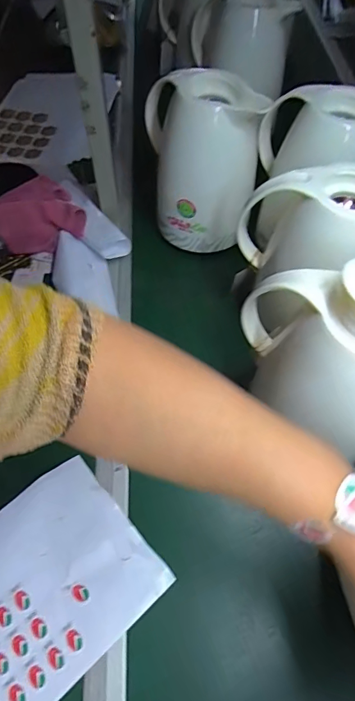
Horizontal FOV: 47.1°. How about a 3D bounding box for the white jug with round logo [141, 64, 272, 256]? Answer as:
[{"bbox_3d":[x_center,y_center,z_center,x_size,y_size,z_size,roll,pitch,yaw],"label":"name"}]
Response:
[{"bbox_3d":[0.034,-0.288,0.623,0.155,0.222,0.142,1,59,0],"label":"white jug with round logo"}]

